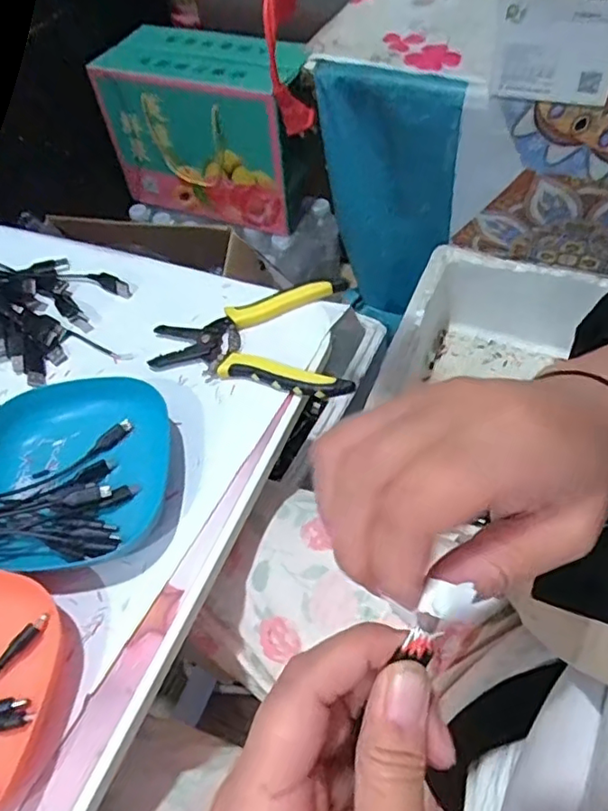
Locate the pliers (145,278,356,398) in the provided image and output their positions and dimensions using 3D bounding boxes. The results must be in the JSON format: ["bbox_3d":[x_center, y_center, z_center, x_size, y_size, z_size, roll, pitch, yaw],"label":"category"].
[{"bbox_3d":[-0.039,-0.060,0.479,0.160,0.020,0.120,4,54,8],"label":"pliers"}]

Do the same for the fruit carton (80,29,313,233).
[{"bbox_3d":[-0.157,-0.470,1.008,0.332,0.242,0.149,19,58,18],"label":"fruit carton"}]

